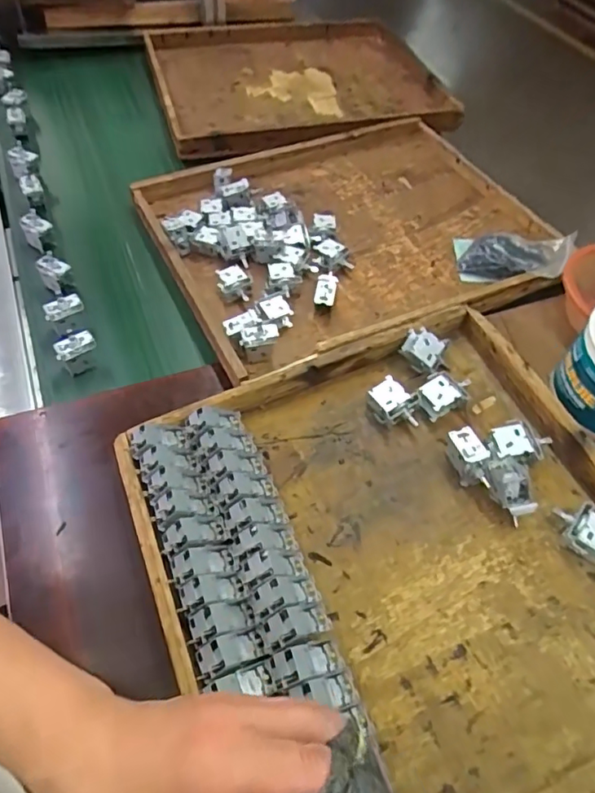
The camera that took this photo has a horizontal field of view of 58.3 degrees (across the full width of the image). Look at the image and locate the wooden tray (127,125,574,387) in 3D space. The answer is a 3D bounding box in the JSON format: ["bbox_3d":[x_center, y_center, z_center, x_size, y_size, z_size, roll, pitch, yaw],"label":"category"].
[{"bbox_3d":[0.071,-0.234,0.722,0.490,0.035,0.418,-22,59,-18],"label":"wooden tray"}]

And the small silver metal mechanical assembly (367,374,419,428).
[{"bbox_3d":[0.096,0.009,0.525,0.037,0.025,0.051,-34,64,-24],"label":"small silver metal mechanical assembly"}]

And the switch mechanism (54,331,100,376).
[{"bbox_3d":[-0.245,-0.056,0.584,0.043,0.017,0.020,-32,63,-23],"label":"switch mechanism"}]

